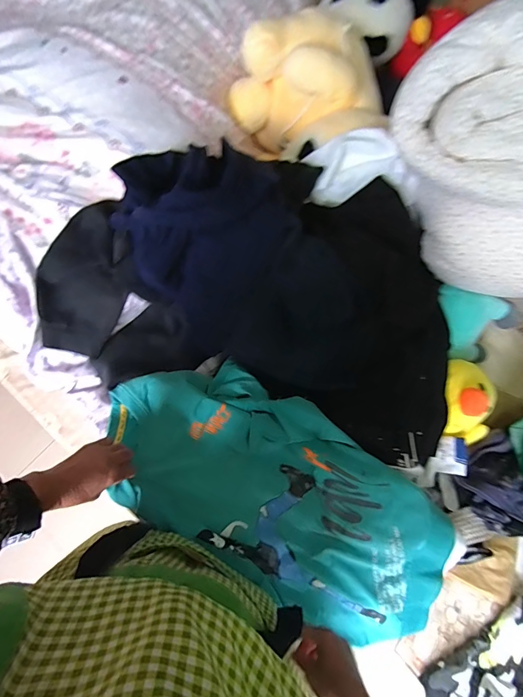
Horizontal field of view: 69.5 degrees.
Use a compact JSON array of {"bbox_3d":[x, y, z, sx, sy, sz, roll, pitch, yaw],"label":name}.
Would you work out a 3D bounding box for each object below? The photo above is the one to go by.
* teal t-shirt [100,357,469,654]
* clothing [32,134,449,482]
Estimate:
[{"bbox_3d":[0.031,0.247,0.652,0.586,0.119,0.292,31,76,8],"label":"teal t-shirt"},{"bbox_3d":[-0.019,-0.123,0.638,0.717,0.324,0.420,16,74,4],"label":"clothing"}]

